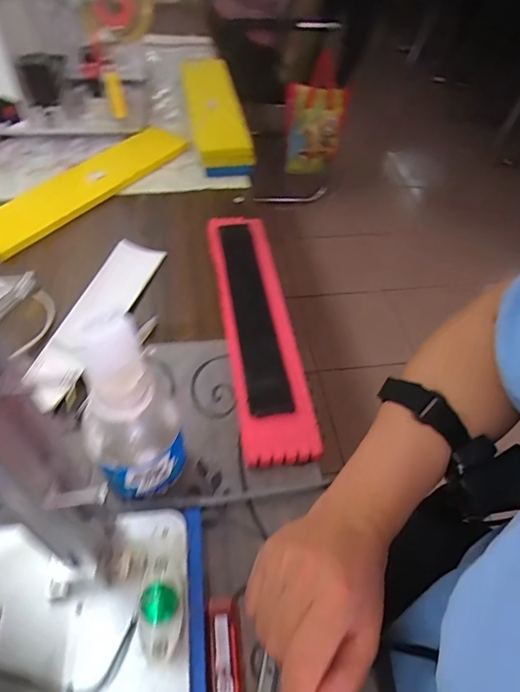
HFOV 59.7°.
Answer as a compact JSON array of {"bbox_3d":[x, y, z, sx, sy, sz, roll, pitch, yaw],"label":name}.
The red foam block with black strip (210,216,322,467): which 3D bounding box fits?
[{"bbox_3d":[-0.006,-0.034,0.484,0.065,0.019,0.330,-5,52,-8],"label":"red foam block with black strip"}]

